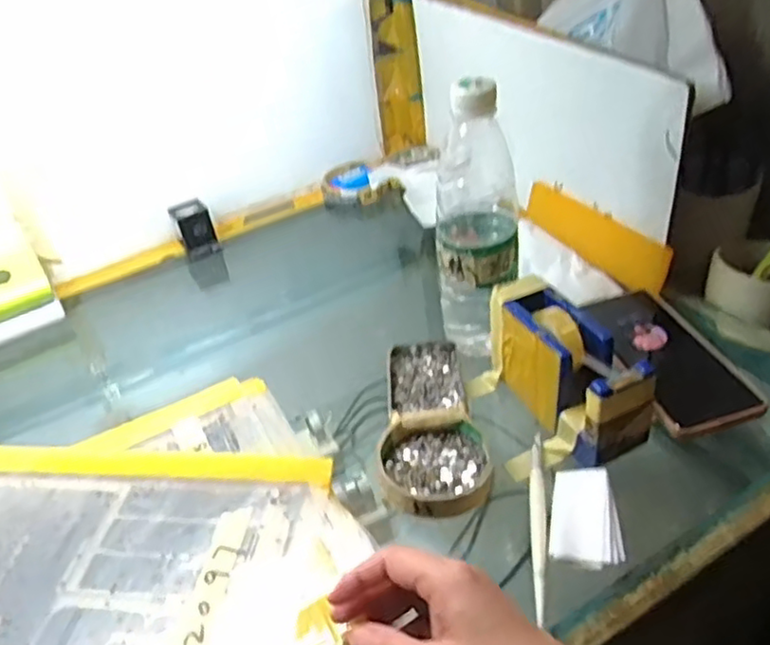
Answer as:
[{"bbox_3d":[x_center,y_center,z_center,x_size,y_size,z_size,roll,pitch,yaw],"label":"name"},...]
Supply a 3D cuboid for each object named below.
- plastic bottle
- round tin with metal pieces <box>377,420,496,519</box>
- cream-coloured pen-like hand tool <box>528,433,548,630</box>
[{"bbox_3d":[0.073,-0.074,0.522,0.065,0.217,0.072,0,39,11],"label":"plastic bottle"},{"bbox_3d":[0.036,0.103,0.469,0.078,0.015,0.073,-4,40,4],"label":"round tin with metal pieces"},{"bbox_3d":[0.101,0.128,0.433,0.011,0.014,0.138,0,40,10],"label":"cream-coloured pen-like hand tool"}]

